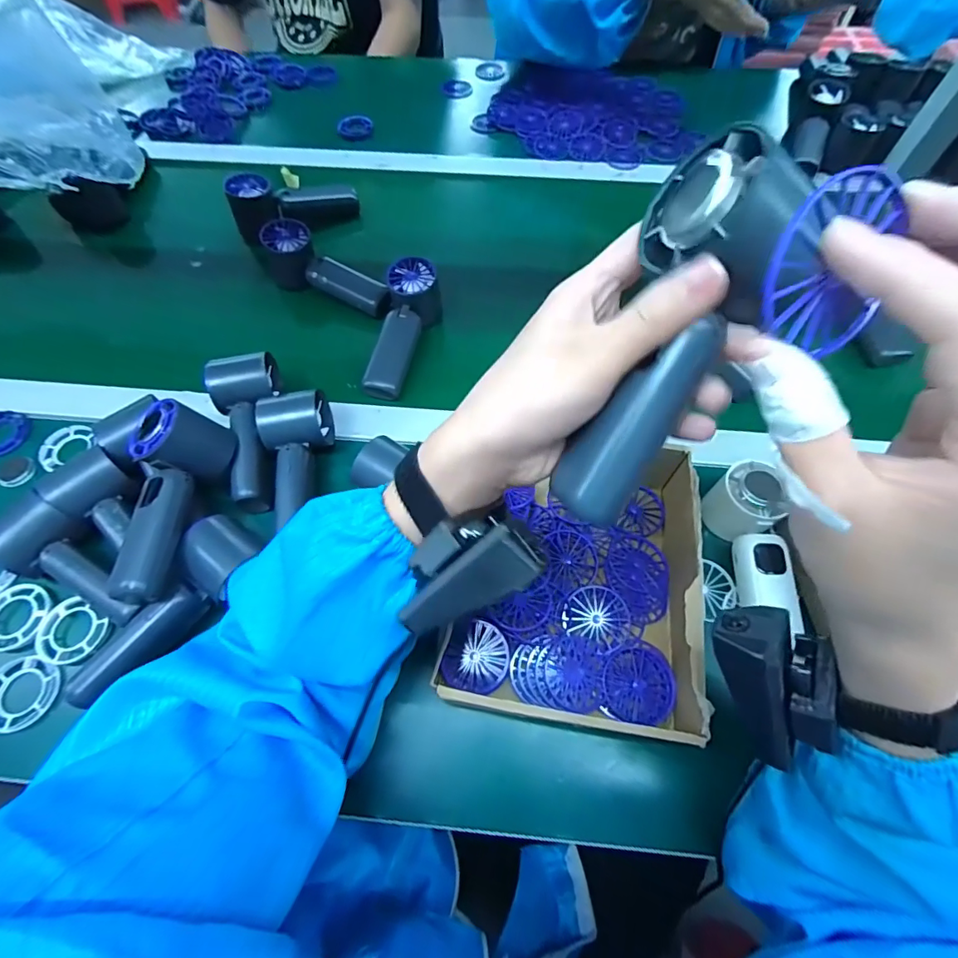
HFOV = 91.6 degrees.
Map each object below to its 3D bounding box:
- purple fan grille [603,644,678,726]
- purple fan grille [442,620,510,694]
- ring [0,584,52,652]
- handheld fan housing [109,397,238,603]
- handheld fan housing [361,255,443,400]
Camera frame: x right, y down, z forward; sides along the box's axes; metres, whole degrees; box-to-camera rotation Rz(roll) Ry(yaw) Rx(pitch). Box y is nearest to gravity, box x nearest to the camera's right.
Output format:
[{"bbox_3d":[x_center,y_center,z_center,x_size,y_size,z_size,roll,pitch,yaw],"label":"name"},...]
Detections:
[{"bbox_3d":[0.117,0.151,0.343,0.051,0.010,0.052,0,63,0],"label":"purple fan grille"},{"bbox_3d":[-0.001,0.129,0.340,0.045,0.010,0.046,0,63,0],"label":"purple fan grille"},{"bbox_3d":[-0.359,0.106,0.359,0.047,0.007,0.049,0,63,0],"label":"ring"},{"bbox_3d":[-0.246,0.015,0.353,0.064,0.055,0.141,8,63,4],"label":"handheld fan housing"},{"bbox_3d":[-0.083,-0.155,0.506,0.042,0.065,0.152,16,80,8],"label":"handheld fan housing"}]

